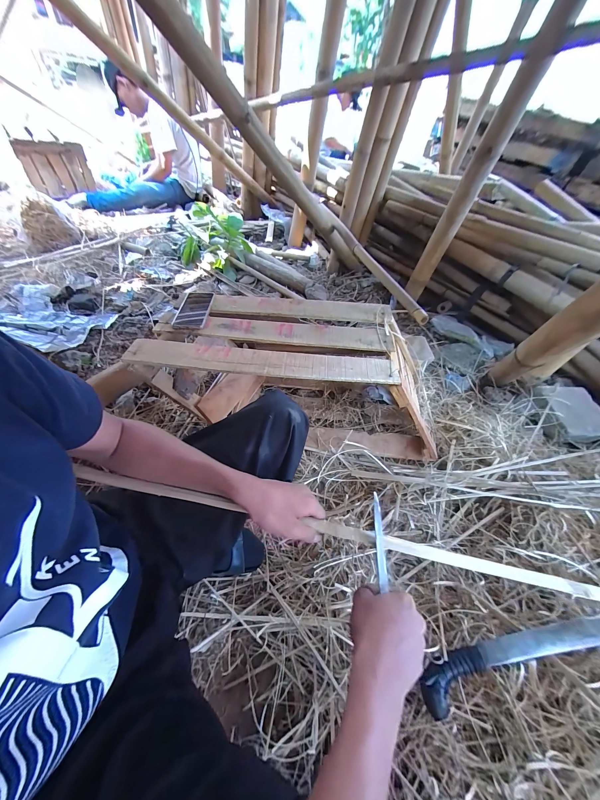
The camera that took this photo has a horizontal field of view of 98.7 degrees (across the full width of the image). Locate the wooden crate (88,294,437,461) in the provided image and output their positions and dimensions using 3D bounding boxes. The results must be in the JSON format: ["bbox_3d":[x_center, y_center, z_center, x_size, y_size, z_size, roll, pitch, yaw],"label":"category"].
[{"bbox_3d":[0.023,-0.071,0.752,0.804,0.310,0.315,9,52,-1],"label":"wooden crate"}]

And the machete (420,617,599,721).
[{"bbox_3d":[0.387,0.456,0.466,0.370,0.053,0.059,-11,54,-12],"label":"machete"}]

